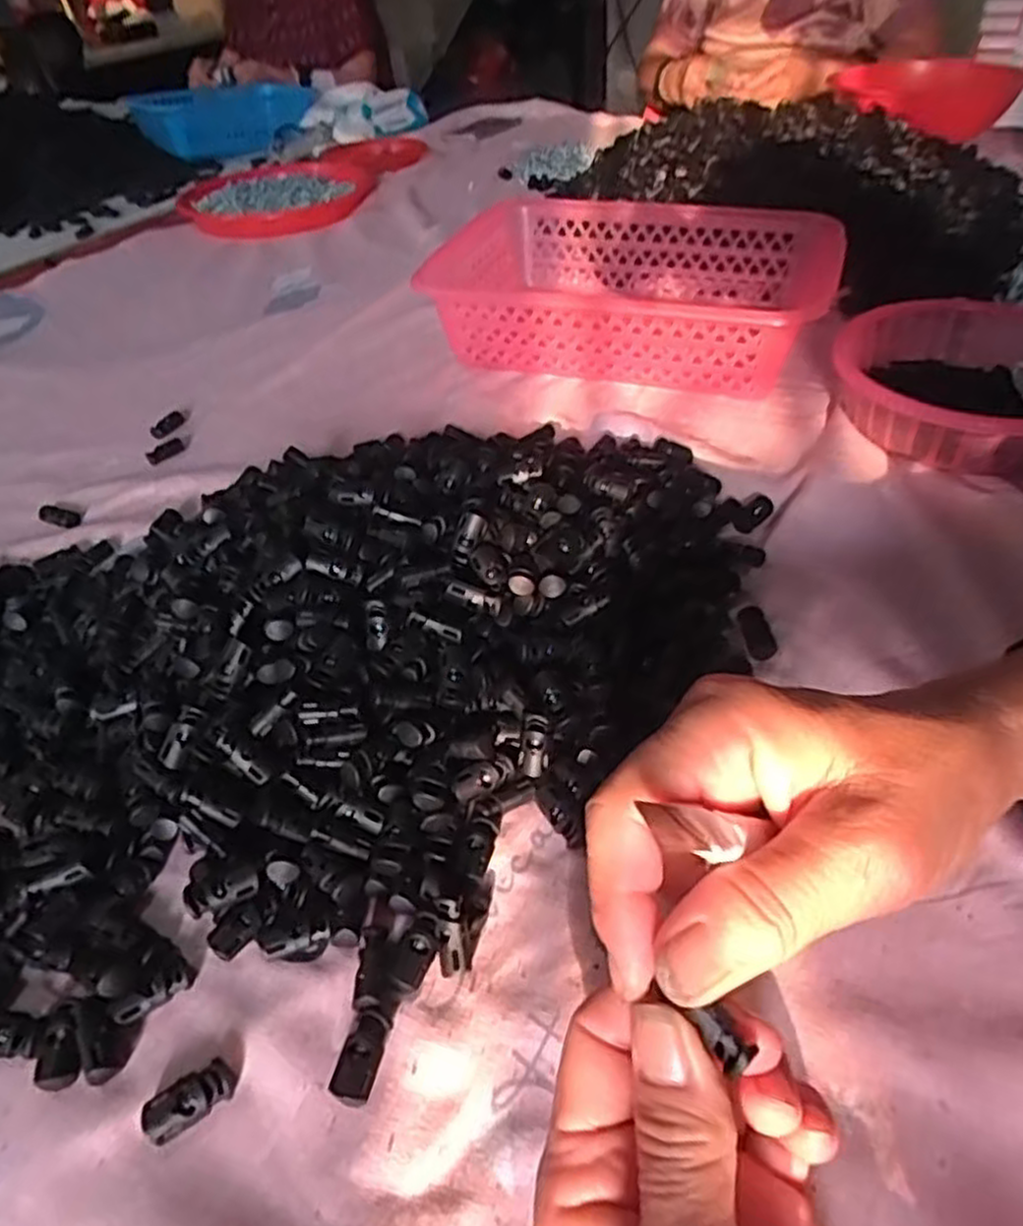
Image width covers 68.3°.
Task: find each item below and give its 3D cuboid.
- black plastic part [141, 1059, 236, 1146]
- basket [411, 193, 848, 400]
[{"bbox_3d":[-0.106,0.160,0.248,0.028,0.007,0.014,-28,48,-23],"label":"black plastic part"},{"bbox_3d":[0.097,-0.269,0.632,0.308,0.081,0.207,11,45,17],"label":"basket"}]

